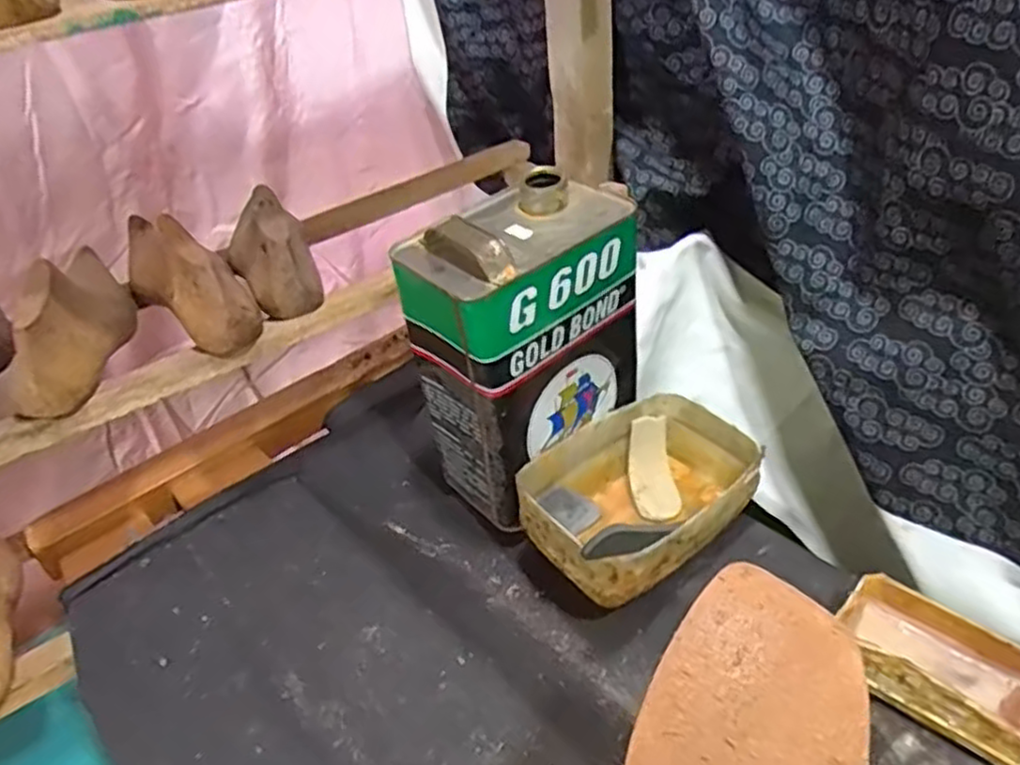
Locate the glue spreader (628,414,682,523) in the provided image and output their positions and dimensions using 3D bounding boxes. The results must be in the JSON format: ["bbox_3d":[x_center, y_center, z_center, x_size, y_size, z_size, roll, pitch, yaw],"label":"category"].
[{"bbox_3d":[0.121,0.076,0.633,0.036,0.020,0.092,-5,60,2],"label":"glue spreader"}]

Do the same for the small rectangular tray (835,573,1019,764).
[{"bbox_3d":[0.277,0.182,0.473,0.124,0.047,0.075,23,46,33],"label":"small rectangular tray"}]

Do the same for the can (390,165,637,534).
[{"bbox_3d":[0.015,-0.029,0.601,0.161,0.225,0.107,-30,42,-31],"label":"can"}]

